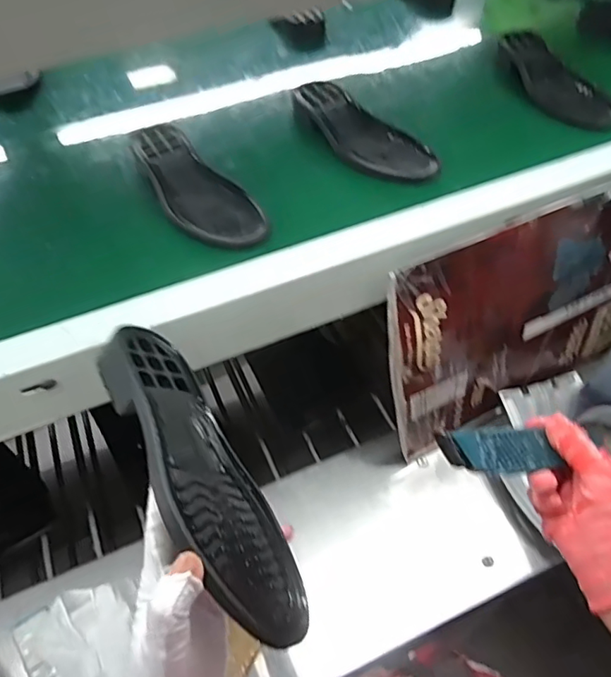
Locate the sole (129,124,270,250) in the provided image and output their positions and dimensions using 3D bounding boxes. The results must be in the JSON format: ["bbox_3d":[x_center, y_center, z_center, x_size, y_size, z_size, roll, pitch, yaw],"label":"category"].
[{"bbox_3d":[-0.123,-0.168,0.590,0.081,0.026,0.219,-28,56,-19],"label":"sole"}]

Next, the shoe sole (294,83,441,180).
[{"bbox_3d":[0.062,-0.248,0.645,0.081,0.024,0.222,-32,57,-21],"label":"shoe sole"}]

